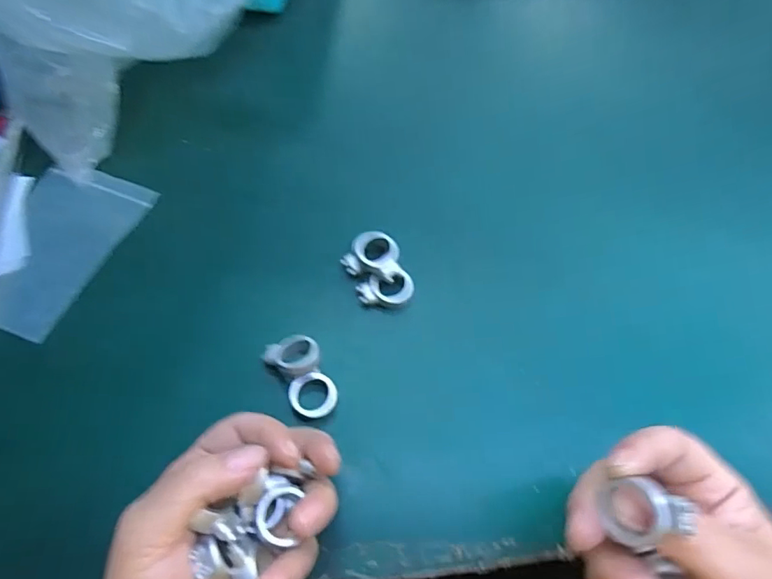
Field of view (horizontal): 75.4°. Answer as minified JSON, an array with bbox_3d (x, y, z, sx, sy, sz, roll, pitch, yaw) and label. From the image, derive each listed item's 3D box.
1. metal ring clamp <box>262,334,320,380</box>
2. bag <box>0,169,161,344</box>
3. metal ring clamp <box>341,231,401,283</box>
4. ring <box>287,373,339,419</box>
[{"bbox_3d":[-0.055,0.039,0.295,0.031,0.009,0.026,-20,66,-12],"label":"metal ring clamp"},{"bbox_3d":[-0.216,-0.029,0.330,0.071,0.009,0.122,17,64,6],"label":"bag"},{"bbox_3d":[-0.008,-0.023,0.325,0.037,0.015,0.028,19,64,7],"label":"metal ring clamp"},{"bbox_3d":[-0.042,0.060,0.288,0.027,0.006,0.026,1,63,-2],"label":"ring"}]

